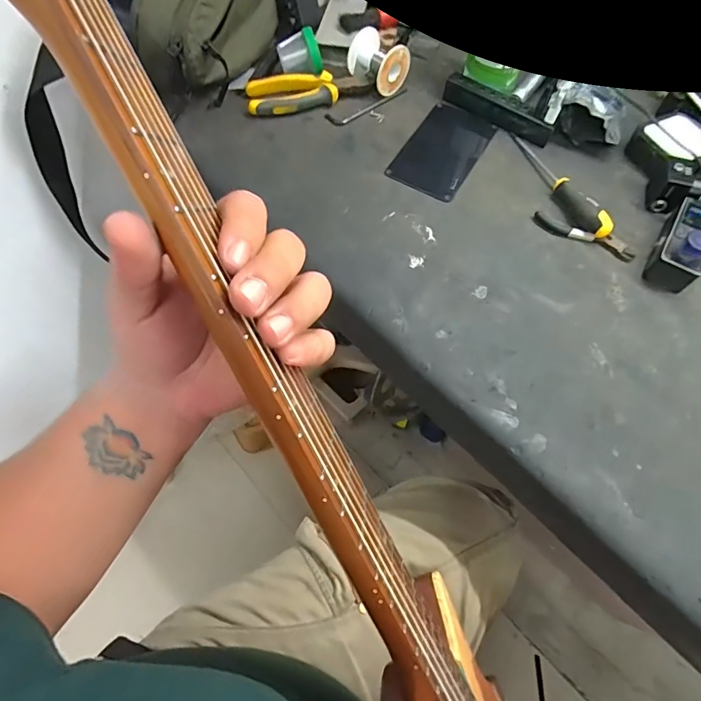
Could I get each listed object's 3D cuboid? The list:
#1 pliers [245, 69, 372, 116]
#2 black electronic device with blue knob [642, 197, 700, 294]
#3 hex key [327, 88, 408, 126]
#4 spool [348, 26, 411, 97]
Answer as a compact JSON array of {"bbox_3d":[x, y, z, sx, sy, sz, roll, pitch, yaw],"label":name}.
[{"bbox_3d":[-0.051,-0.312,0.533,0.144,0.018,0.053,-14,65,-7],"label":"pliers"},{"bbox_3d":[0.323,-0.106,0.421,0.042,0.050,0.097,29,67,13],"label":"black electronic device with blue knob"},{"bbox_3d":[0.023,-0.295,0.542,0.109,0.008,0.018,-23,67,-11],"label":"hex key"},{"bbox_3d":[0.034,-0.350,0.539,0.054,0.048,0.065,-41,71,-18],"label":"spool"}]

